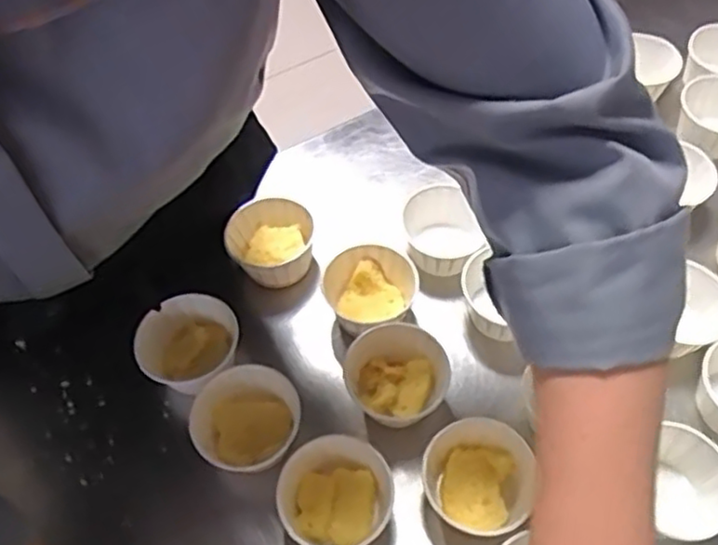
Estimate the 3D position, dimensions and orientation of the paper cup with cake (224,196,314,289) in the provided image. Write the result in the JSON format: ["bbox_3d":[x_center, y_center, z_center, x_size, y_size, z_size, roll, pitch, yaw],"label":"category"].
[{"bbox_3d":[-0.068,-0.019,0.517,0.065,0.041,0.064,-2,57,2],"label":"paper cup with cake"}]

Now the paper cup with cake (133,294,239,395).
[{"bbox_3d":[-0.115,0.051,0.471,0.070,0.039,0.060,22,61,17],"label":"paper cup with cake"}]

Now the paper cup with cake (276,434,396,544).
[{"bbox_3d":[-0.013,0.133,0.410,0.065,0.034,0.061,-2,57,2],"label":"paper cup with cake"}]

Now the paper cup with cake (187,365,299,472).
[{"bbox_3d":[-0.072,0.094,0.437,0.068,0.036,0.060,3,57,6],"label":"paper cup with cake"}]

